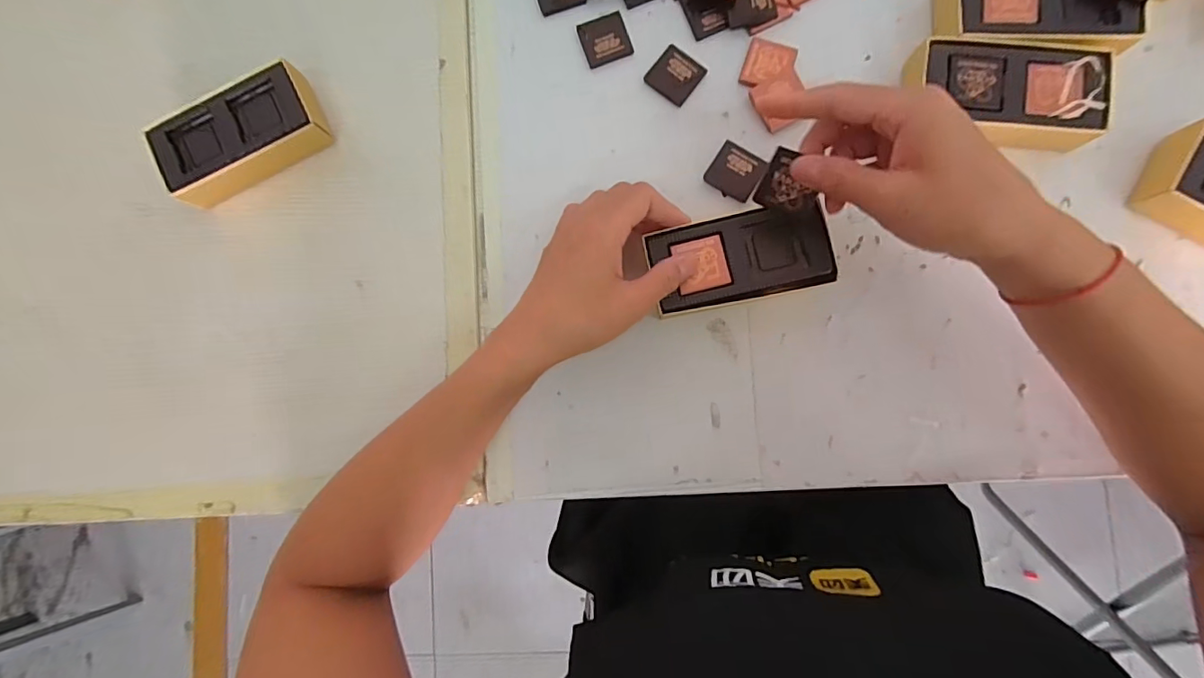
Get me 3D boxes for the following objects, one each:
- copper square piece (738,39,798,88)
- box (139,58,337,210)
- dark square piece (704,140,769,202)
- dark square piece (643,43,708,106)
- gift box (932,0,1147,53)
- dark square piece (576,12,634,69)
[{"bbox_3d":[0.118,-0.193,0.360,0.034,0.004,0.034,16,87,4],"label":"copper square piece"},{"bbox_3d":[-0.259,-0.146,0.368,0.111,0.029,0.061,-24,85,1],"label":"box"},{"bbox_3d":[0.094,-0.118,0.360,0.035,0.006,0.033,34,88,5],"label":"dark square piece"},{"bbox_3d":[0.053,-0.189,0.365,0.034,0.004,0.034,37,88,5],"label":"dark square piece"},{"bbox_3d":[0.282,-0.216,0.339,0.119,0.033,0.062,6,86,4],"label":"gift box"},{"bbox_3d":[0.002,-0.218,0.371,0.033,0.004,0.035,-18,85,2],"label":"dark square piece"}]

